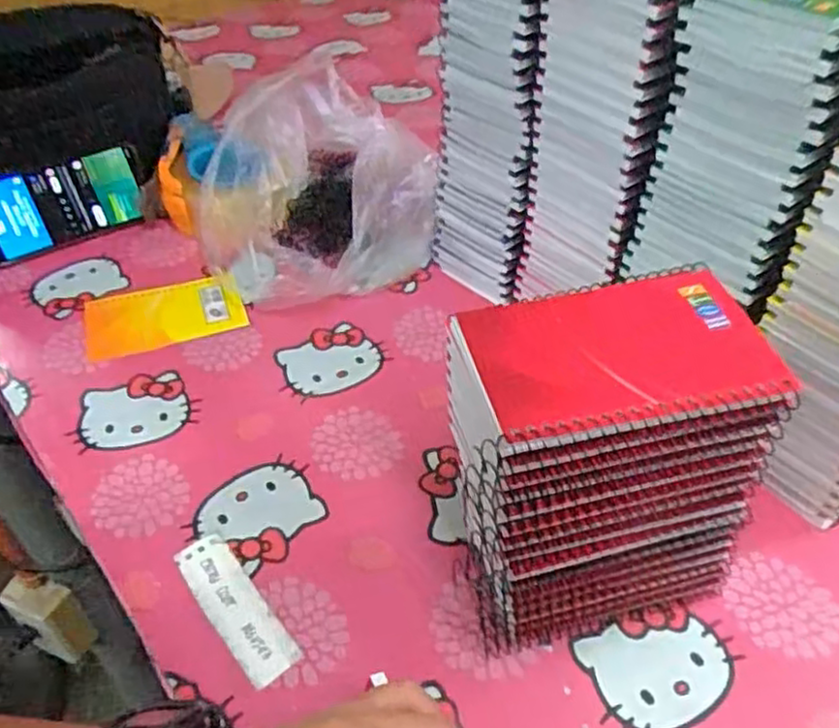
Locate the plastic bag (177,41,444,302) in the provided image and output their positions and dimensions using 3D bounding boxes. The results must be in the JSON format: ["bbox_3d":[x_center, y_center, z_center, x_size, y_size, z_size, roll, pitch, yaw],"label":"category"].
[{"bbox_3d":[-0.104,-0.182,0.698,0.229,0.103,0.265,-15,46,-14],"label":"plastic bag"}]

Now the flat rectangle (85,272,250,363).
[{"bbox_3d":[-0.222,-0.043,0.625,0.130,0.007,0.077,-16,51,-13],"label":"flat rectangle"}]

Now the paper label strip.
[{"bbox_3d":[-0.112,0.147,0.431,0.031,0.004,0.106,-30,51,-27],"label":"paper label strip"}]

